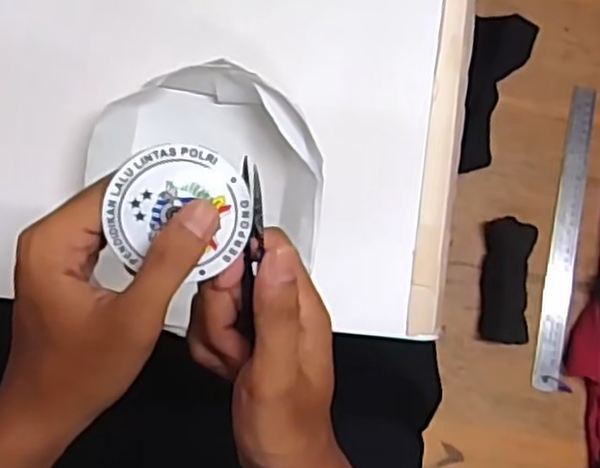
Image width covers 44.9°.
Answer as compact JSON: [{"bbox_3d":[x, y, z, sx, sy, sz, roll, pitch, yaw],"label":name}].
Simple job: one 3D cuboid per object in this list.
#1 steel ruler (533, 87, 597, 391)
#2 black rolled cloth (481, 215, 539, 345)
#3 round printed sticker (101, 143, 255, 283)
[{"bbox_3d":[0.282,0.002,0.769,0.032,0.009,0.319,9,86,-1],"label":"steel ruler"},{"bbox_3d":[0.212,0.048,0.746,0.044,0.027,0.123,5,86,-7],"label":"black rolled cloth"},{"bbox_3d":[-0.054,-0.010,0.334,0.063,0.004,0.060,-4,108,-11],"label":"round printed sticker"}]

